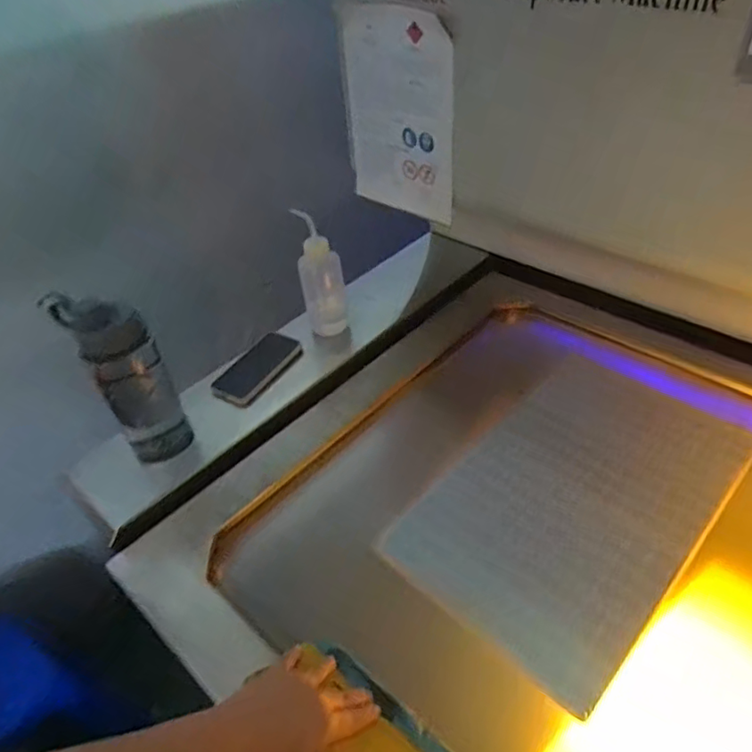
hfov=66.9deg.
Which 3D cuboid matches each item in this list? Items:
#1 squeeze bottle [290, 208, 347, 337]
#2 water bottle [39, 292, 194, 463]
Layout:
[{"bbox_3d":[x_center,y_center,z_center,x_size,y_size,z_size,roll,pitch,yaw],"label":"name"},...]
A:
[{"bbox_3d":[-0.086,-0.153,0.922,0.070,0.226,0.069,-10,43,-4],"label":"squeeze bottle"},{"bbox_3d":[-0.323,0.011,0.765,0.087,0.249,0.097,-32,49,-25],"label":"water bottle"}]

